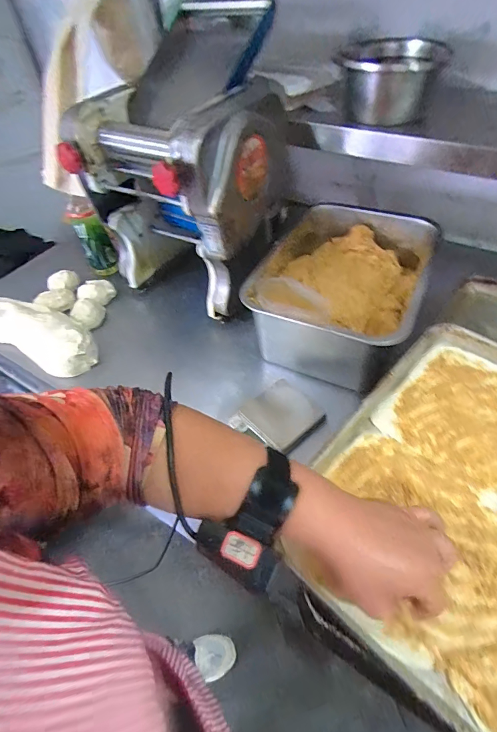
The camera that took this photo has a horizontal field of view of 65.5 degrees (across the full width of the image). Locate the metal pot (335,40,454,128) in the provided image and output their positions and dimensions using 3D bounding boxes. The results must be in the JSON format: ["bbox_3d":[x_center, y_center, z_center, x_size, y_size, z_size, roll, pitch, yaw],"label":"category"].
[{"bbox_3d":[0.236,-0.486,0.662,0.160,0.090,0.153,5,53,6],"label":"metal pot"}]

